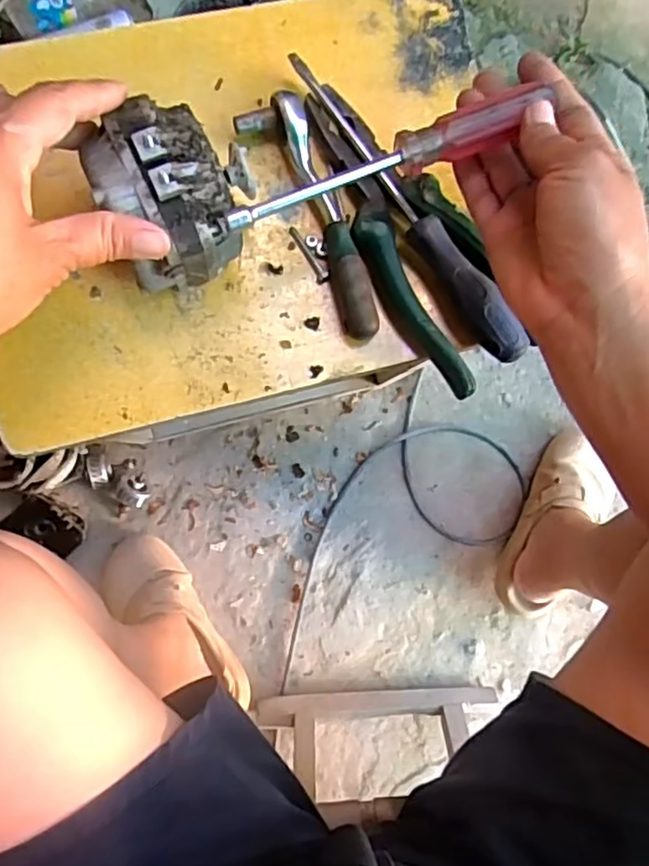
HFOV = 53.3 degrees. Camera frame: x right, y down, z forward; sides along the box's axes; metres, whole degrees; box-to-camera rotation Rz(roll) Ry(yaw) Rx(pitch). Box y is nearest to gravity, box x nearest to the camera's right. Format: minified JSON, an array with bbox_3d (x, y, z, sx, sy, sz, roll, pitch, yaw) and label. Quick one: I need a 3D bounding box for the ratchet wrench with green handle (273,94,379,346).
[{"bbox_3d":[0.002,-0.129,0.384,0.021,0.021,0.146,-19,85,-5],"label":"ratchet wrench with green handle"}]

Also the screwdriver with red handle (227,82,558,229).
[{"bbox_3d":[0.031,-0.135,0.330,0.166,0.026,0.022,-23,87,-4],"label":"screwdriver with red handle"}]

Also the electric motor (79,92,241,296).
[{"bbox_3d":[-0.080,-0.118,0.329,0.059,0.064,0.073,-24,87,-7],"label":"electric motor"}]

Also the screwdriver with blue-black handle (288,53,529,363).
[{"bbox_3d":[0.051,-0.133,0.381,0.021,0.024,0.212,-36,87,-6],"label":"screwdriver with blue-black handle"}]

